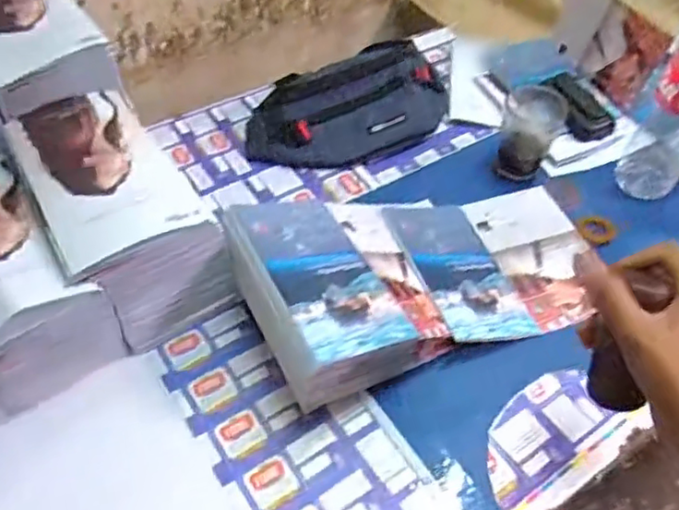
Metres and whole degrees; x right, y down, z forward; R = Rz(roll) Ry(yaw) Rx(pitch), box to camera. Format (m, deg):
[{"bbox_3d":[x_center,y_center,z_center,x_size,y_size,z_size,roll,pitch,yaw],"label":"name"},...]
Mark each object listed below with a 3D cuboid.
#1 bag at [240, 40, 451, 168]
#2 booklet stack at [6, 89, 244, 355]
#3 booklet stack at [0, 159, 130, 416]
[{"bbox_3d":[0.017,-0.177,0.737,0.258,0.064,0.116,-20,54,-19],"label":"bag"},{"bbox_3d":[-0.193,-0.032,0.558,0.124,0.145,0.173,-25,56,-22],"label":"booklet stack"},{"bbox_3d":[-0.278,0.024,0.526,0.102,0.120,0.167,-31,58,-26],"label":"booklet stack"}]

